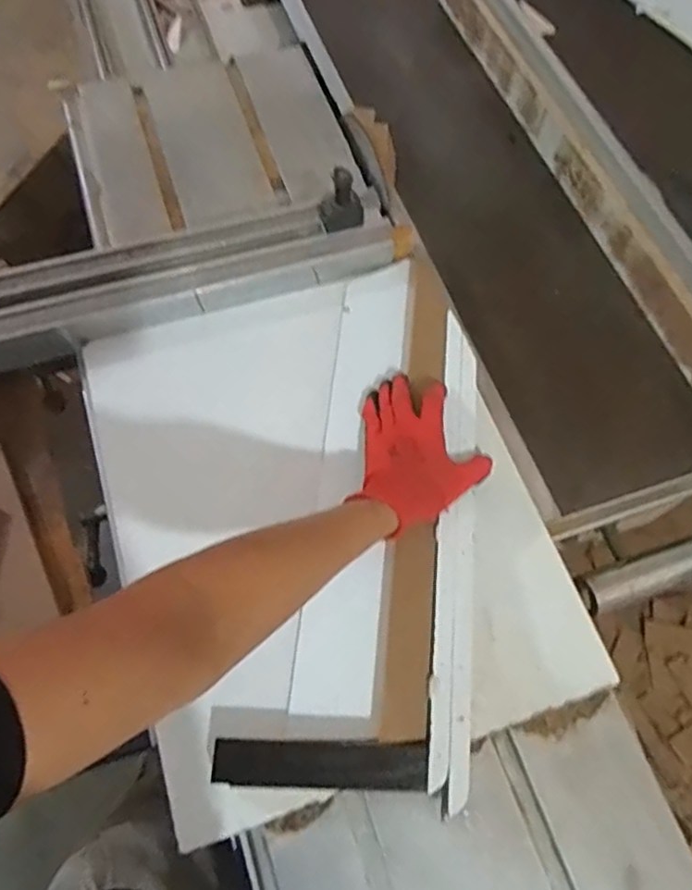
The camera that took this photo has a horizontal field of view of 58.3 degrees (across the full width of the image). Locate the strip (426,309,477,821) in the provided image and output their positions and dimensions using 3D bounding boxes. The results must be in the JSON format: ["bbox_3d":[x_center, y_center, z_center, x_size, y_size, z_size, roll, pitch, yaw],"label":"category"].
[{"bbox_3d":[0.111,0.083,0.627,0.040,0.012,0.489,6,66,1],"label":"strip"}]

